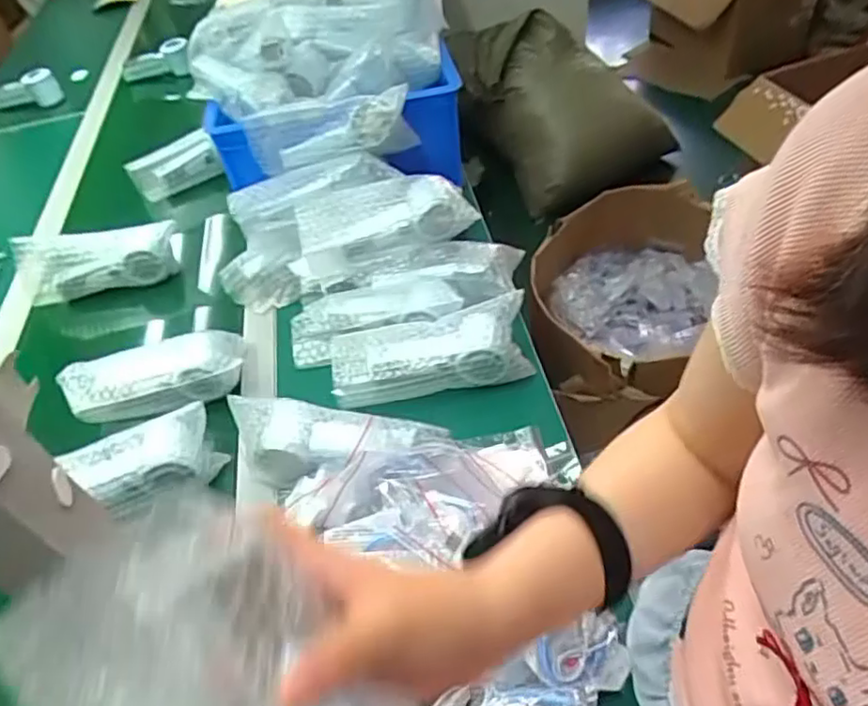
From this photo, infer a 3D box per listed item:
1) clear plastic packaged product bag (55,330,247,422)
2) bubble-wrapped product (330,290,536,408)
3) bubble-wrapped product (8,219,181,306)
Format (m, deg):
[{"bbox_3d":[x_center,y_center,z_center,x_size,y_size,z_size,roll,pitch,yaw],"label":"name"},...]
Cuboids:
[{"bbox_3d":[-0.316,0.023,0.737,0.197,0.051,0.071,-14,46,-5],"label":"clear plastic packaged product bag"},{"bbox_3d":[-0.004,0.000,0.698,0.212,0.062,0.072,-14,46,-4],"label":"bubble-wrapped product"},{"bbox_3d":[-0.461,-0.128,0.890,0.206,0.074,0.052,-11,46,-2],"label":"bubble-wrapped product"}]

